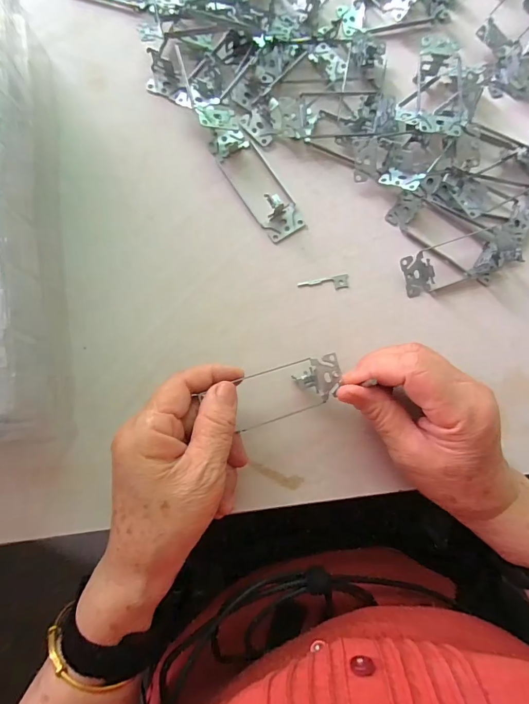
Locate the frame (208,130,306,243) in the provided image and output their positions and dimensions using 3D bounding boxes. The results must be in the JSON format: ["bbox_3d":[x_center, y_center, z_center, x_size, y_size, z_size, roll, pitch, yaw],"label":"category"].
[{"bbox_3d":[-0.006,-0.145,0.320,0.037,0.020,0.107,-32,85,-8],"label":"frame"}]

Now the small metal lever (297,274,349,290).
[{"bbox_3d":[0.050,-0.057,0.321,0.044,0.004,0.012,-10,83,-6],"label":"small metal lever"}]

